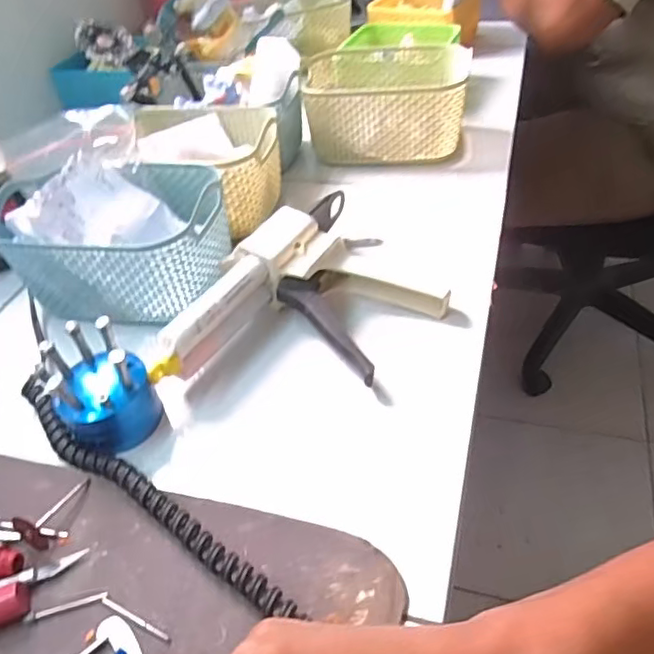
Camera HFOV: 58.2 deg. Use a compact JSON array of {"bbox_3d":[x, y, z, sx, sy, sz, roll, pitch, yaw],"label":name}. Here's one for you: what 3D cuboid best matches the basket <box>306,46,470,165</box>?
[{"bbox_3d":[0.061,-0.241,0.632,0.161,0.081,0.136,-1,43,7],"label":"basket"}]

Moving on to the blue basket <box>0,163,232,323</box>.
[{"bbox_3d":[-0.166,-0.070,0.476,0.172,0.080,0.116,2,43,10],"label":"blue basket"}]

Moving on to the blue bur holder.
[{"bbox_3d":[-0.145,0.037,0.374,0.058,0.071,0.056,-4,42,4],"label":"blue bur holder"}]

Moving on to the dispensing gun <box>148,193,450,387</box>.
[{"bbox_3d":[-0.009,-0.012,0.416,0.141,0.059,0.201,21,49,28],"label":"dispensing gun"}]

